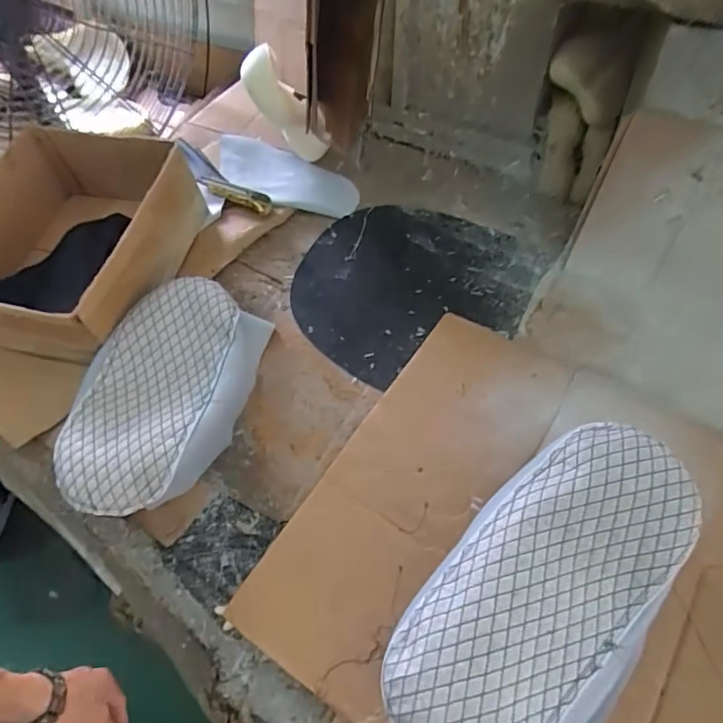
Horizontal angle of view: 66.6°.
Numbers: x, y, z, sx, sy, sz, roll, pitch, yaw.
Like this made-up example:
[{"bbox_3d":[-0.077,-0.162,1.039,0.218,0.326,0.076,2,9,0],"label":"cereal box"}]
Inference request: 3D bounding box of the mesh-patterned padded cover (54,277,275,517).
[{"bbox_3d":[-0.249,0.038,0.700,0.185,0.095,0.325,22,56,16],"label":"mesh-patterned padded cover"}]

